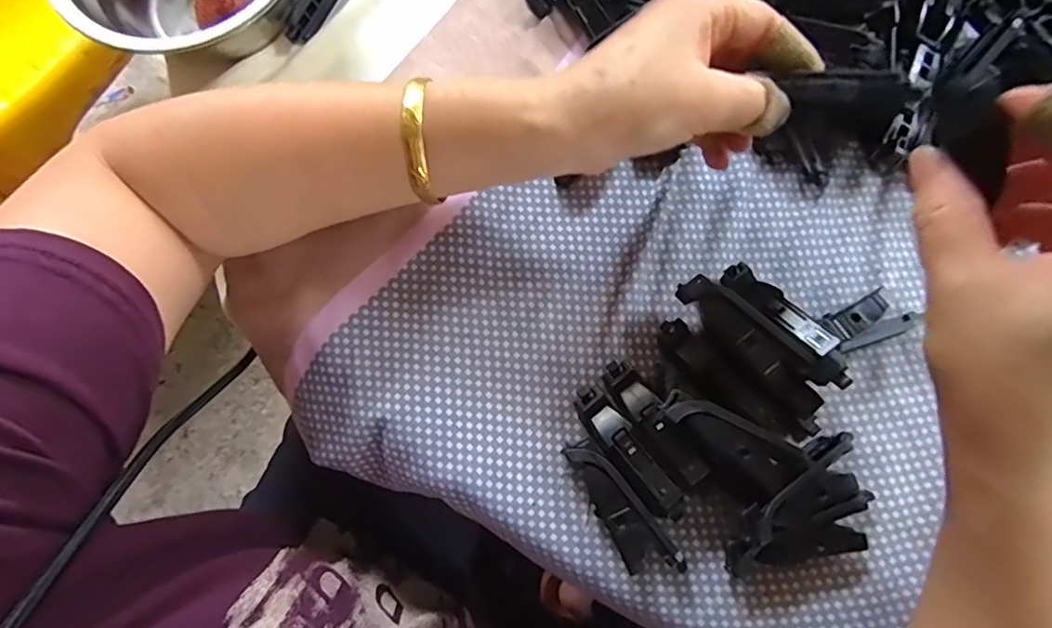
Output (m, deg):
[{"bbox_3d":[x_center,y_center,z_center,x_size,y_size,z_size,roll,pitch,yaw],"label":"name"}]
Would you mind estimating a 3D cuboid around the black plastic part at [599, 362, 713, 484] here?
[{"bbox_3d":[0.061,0.050,0.262,0.017,0.016,0.063,-33,61,-8],"label":"black plastic part"}]

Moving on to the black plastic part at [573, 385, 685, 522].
[{"bbox_3d":[0.049,0.067,0.263,0.019,0.022,0.072,-37,80,-6],"label":"black plastic part"}]

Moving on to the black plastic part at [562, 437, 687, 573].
[{"bbox_3d":[0.042,0.091,0.259,0.022,0.019,0.070,-37,80,-6],"label":"black plastic part"}]

